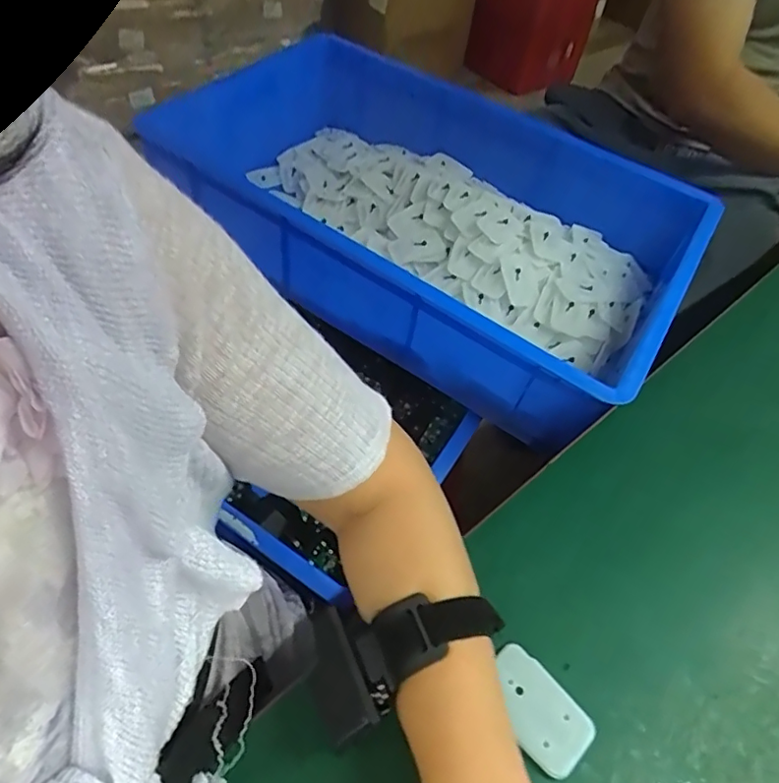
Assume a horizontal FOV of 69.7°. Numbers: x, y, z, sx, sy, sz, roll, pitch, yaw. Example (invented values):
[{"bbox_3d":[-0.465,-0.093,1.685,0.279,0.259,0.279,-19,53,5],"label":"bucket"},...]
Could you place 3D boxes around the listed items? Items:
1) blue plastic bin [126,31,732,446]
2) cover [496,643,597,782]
[{"bbox_3d":[0.065,-0.215,0.734,0.600,0.178,0.347,30,54,17],"label":"blue plastic bin"},{"bbox_3d":[0.090,0.198,0.349,0.044,0.010,0.068,-34,63,-29],"label":"cover"}]

